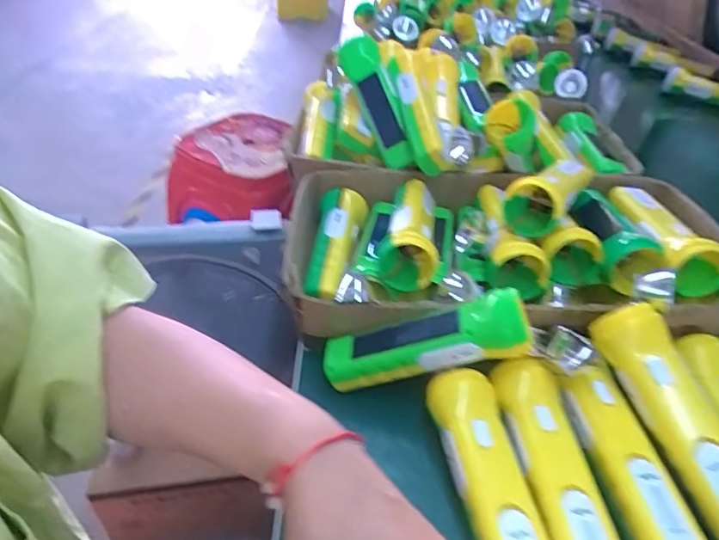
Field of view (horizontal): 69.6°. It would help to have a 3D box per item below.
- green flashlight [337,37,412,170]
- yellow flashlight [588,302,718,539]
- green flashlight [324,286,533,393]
[{"bbox_3d":[0.020,-0.194,0.608,0.033,0.043,0.163,-19,83,-27],"label":"green flashlight"},{"bbox_3d":[0.225,0.103,0.368,0.043,0.038,0.162,-12,65,-20],"label":"yellow flashlight"},{"bbox_3d":[0.051,0.060,0.414,0.162,0.034,0.041,-18,35,19],"label":"green flashlight"}]

